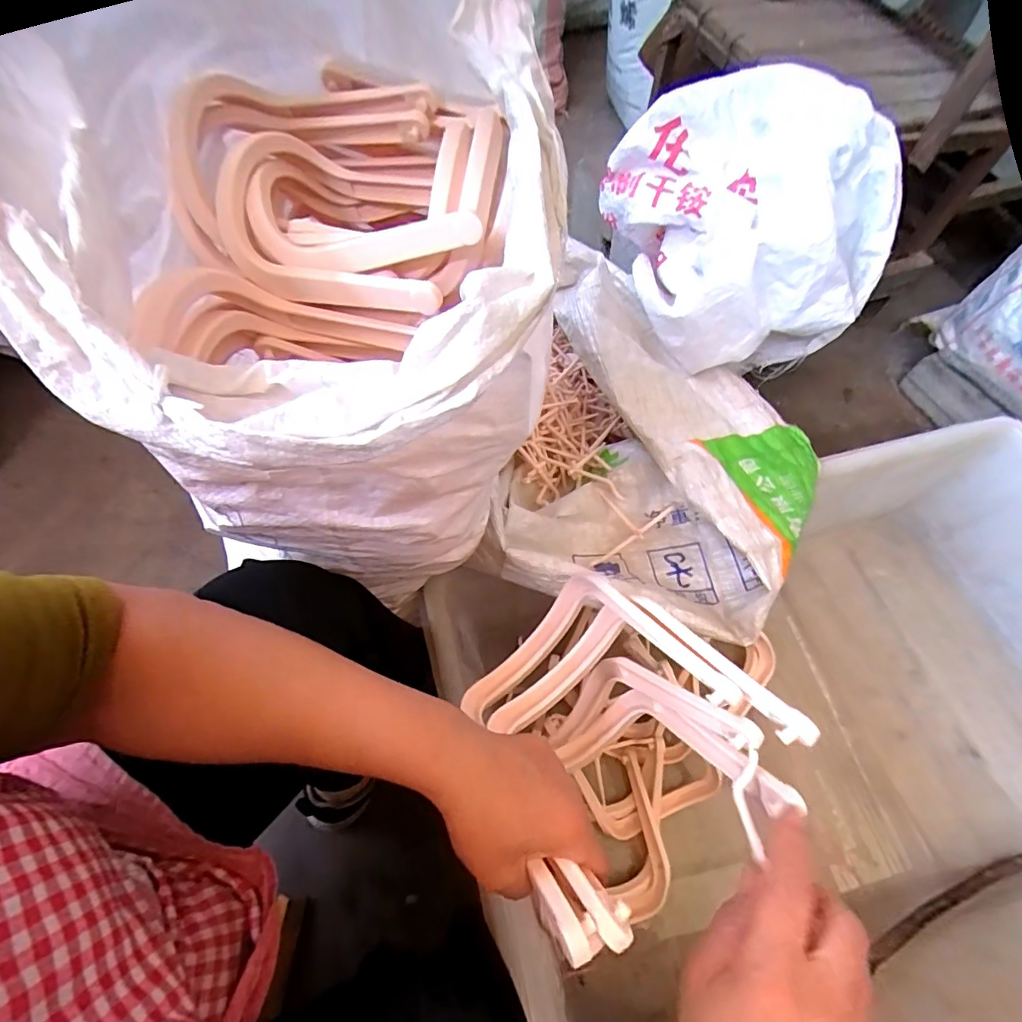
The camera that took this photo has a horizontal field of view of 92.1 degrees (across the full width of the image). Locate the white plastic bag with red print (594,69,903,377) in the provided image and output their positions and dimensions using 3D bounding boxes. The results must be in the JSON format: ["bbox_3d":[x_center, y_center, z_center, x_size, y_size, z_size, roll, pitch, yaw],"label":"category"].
[{"bbox_3d":[0.333,-0.390,0.695,0.329,0.240,0.348,-20,64,-10],"label":"white plastic bag with red print"}]

